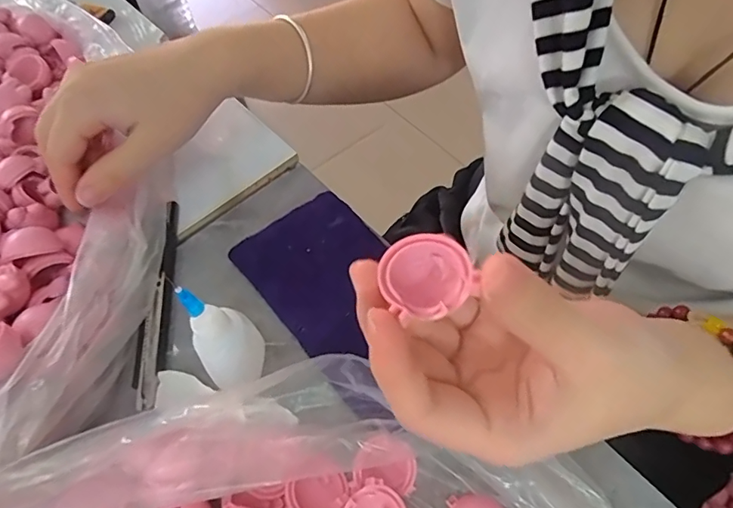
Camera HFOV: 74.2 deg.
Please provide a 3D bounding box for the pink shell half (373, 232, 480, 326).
[{"bbox_3d":[0.018,0.007,0.157,0.027,0.012,0.027,-29,60,-13],"label":"pink shell half"}]

